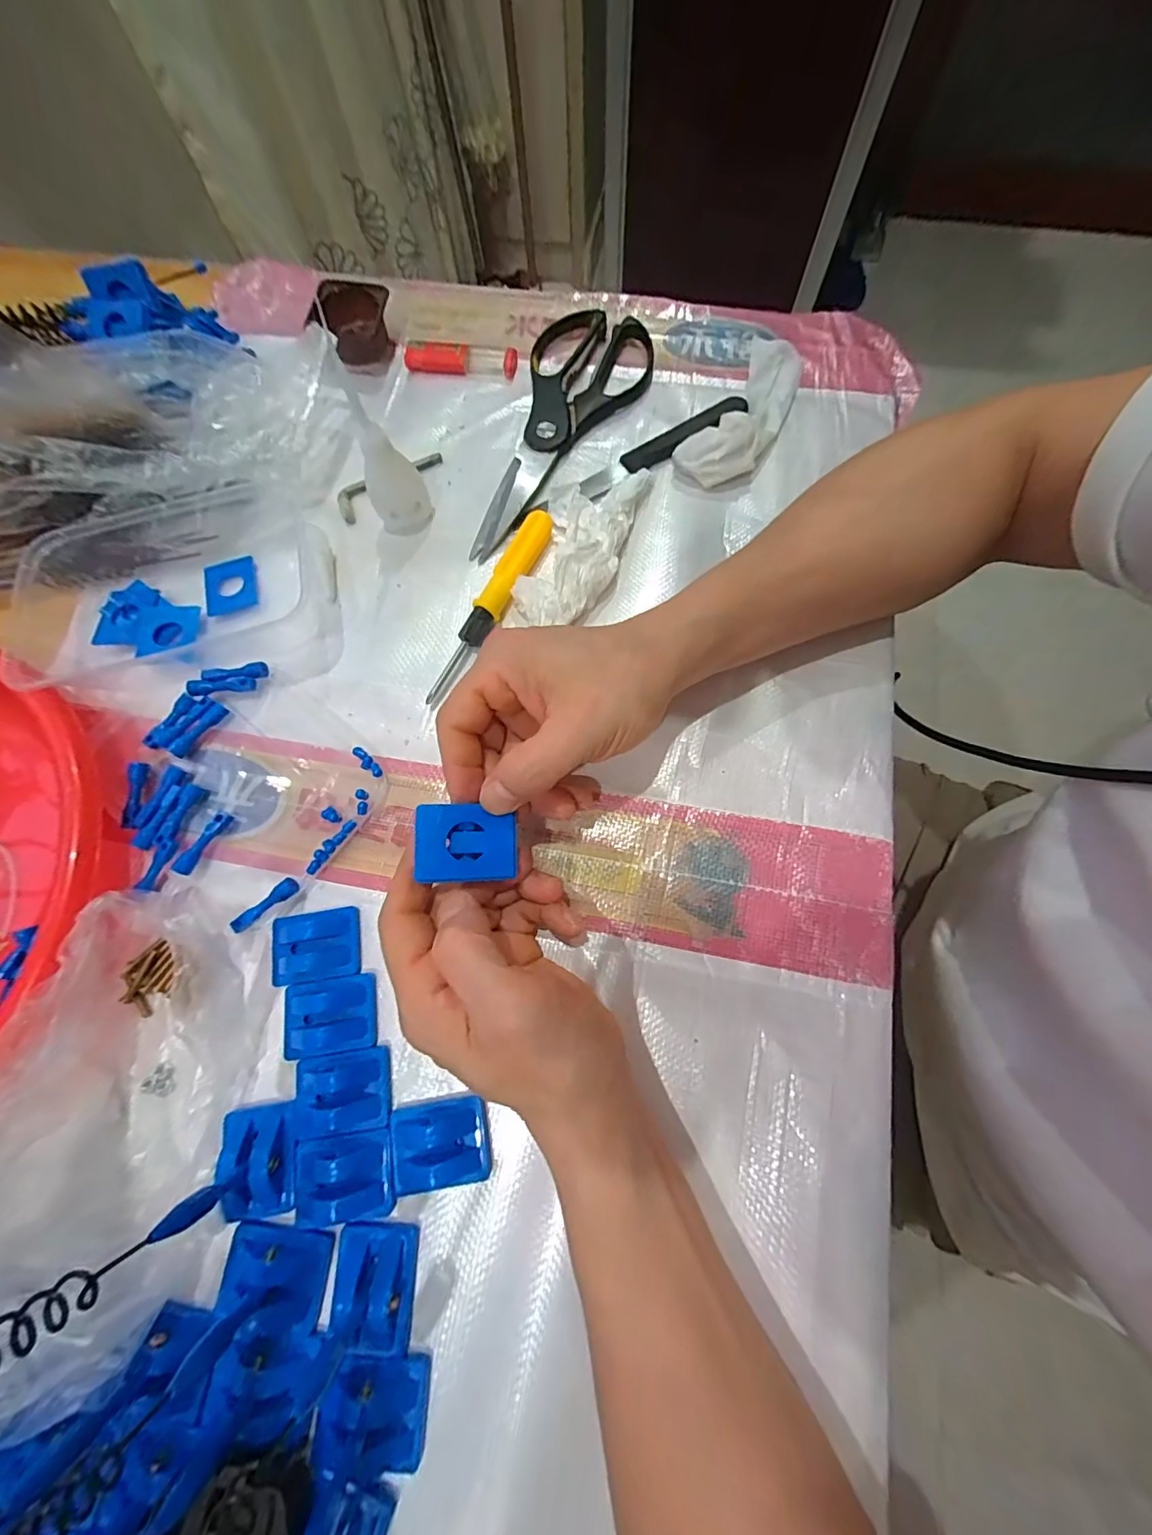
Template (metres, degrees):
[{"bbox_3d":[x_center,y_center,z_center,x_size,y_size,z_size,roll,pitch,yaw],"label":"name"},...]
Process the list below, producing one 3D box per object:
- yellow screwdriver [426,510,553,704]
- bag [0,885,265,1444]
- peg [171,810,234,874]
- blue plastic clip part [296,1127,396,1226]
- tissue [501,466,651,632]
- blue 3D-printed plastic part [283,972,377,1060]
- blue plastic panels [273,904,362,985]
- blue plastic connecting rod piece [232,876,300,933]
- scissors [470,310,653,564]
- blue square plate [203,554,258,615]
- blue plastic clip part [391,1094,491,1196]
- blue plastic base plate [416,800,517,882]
[{"bbox_3d":[-0.052,-0.100,0.302,0.016,0.020,0.137,27,76,9],"label":"yellow screwdriver"},{"bbox_3d":[-0.204,0.148,0.205,0.126,0.072,0.171,24,76,8],"label":"bag"},{"bbox_3d":[-0.204,0.041,0.270,0.009,0.011,0.036,25,76,8],"label":"peg"},{"bbox_3d":[-0.106,0.185,0.221,0.043,0.011,0.035,-5,74,0],"label":"blue plastic clip part"},{"bbox_3d":[0.001,-0.142,0.306,0.056,0.031,0.118,18,75,6],"label":"tissue"},{"bbox_3d":[-0.123,0.122,0.242,0.043,0.012,0.034,-9,74,-1],"label":"blue 3D-printed plastic part"},{"bbox_3d":[-0.135,0.092,0.254,0.043,0.009,0.034,-10,74,-1],"label":"blue plastic panels"},{"bbox_3d":[-0.163,0.072,0.260,0.038,0.012,0.009,-33,76,-8],"label":"blue plastic connecting rod piece"},{"bbox_3d":[-0.003,-0.237,0.345,0.085,0.015,0.222,11,74,5],"label":"scissors"},{"bbox_3d":[-0.226,-0.120,0.323,0.033,0.004,0.040,-19,74,-4],"label":"blue square plate"},{"bbox_3d":[-0.063,0.172,0.224,0.042,0.011,0.034,-11,74,-2],"label":"blue plastic clip part"},{"bbox_3d":[-0.049,0.033,0.219,0.042,0.004,0.034,0,75,-12],"label":"blue plastic base plate"}]

